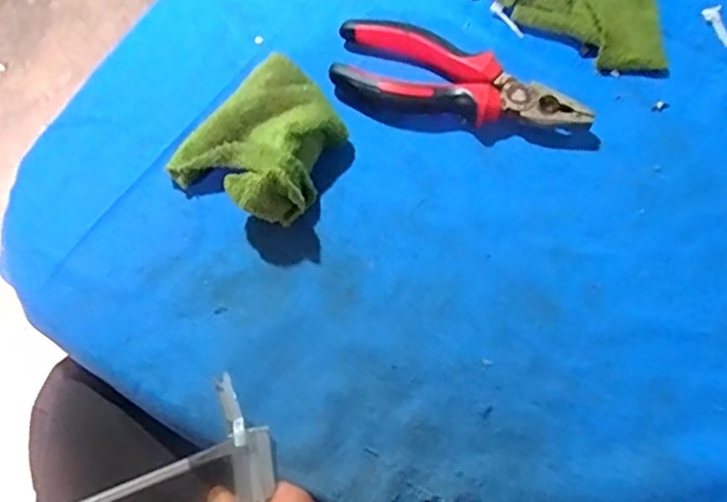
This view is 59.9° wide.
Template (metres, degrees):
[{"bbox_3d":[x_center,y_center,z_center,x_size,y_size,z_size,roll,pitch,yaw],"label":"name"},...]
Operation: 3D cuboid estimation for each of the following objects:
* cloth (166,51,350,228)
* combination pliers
[{"bbox_3d":[-0.057,-0.065,0.366,0.085,0.040,0.090,31,73,12],"label":"cloth"},{"bbox_3d":[0.060,-0.106,0.393,0.155,0.023,0.055,17,71,8],"label":"combination pliers"}]

